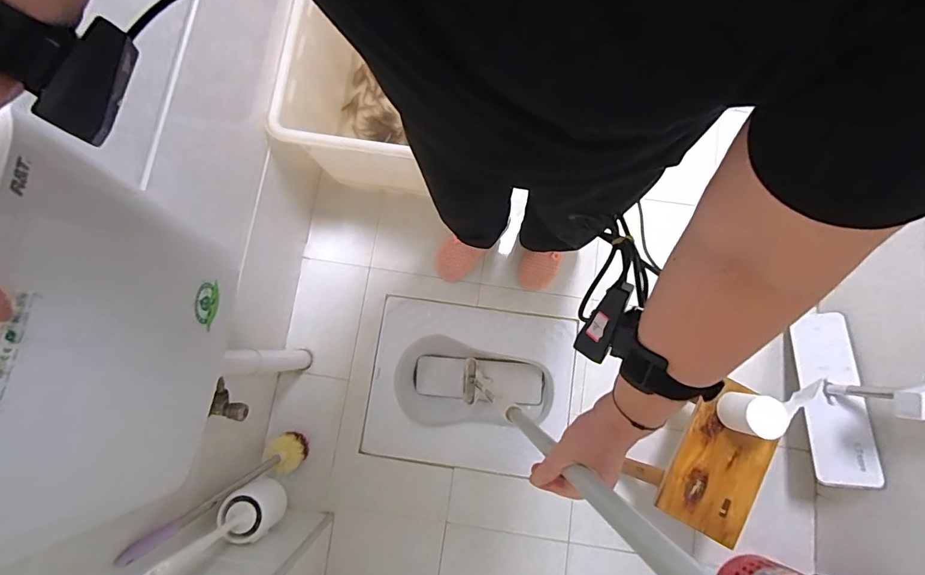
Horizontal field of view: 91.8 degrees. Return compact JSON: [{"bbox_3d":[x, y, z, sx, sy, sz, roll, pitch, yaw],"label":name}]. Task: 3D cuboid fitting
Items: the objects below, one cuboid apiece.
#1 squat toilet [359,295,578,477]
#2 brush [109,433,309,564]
[{"bbox_3d":[0.023,0.266,1.236,0.516,0.172,0.410,8,79,2],"label":"squat toilet"},{"bbox_3d":[-0.454,0.380,0.898,0.141,0.459,0.094,-30,80,-5],"label":"brush"}]

